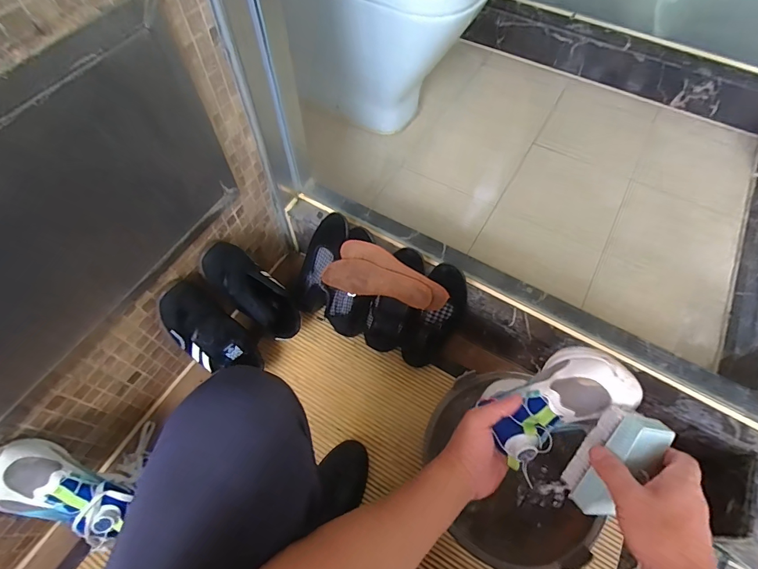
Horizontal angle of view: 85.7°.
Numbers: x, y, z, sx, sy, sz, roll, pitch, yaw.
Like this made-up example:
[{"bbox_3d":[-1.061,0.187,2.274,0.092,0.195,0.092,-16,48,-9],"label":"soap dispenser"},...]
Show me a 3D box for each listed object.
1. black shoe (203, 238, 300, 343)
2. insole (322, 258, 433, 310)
[{"bbox_3d":[-0.241,0.015,0.808,0.241,0.083,0.093,49,64,-21],"label":"black shoe"},{"bbox_3d":[-0.004,-0.005,0.827,0.224,0.073,0.015,12,18,17],"label":"insole"}]

